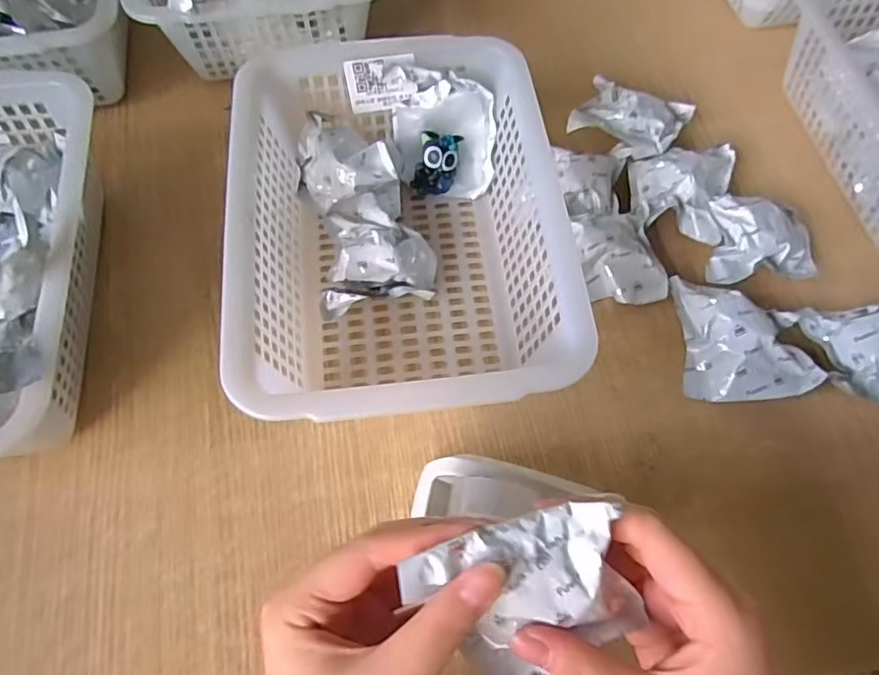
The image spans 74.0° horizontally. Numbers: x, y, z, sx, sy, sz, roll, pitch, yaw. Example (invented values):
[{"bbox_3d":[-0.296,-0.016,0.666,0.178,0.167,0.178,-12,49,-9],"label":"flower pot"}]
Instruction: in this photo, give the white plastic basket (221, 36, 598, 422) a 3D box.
[{"bbox_3d":[-0.027,-0.074,0.377,0.195,0.077,0.266,-6,65,-4],"label":"white plastic basket"}]

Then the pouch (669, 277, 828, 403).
[{"bbox_3d":[0.199,-0.001,0.378,0.075,0.022,0.082,-1,64,-1],"label":"pouch"}]

